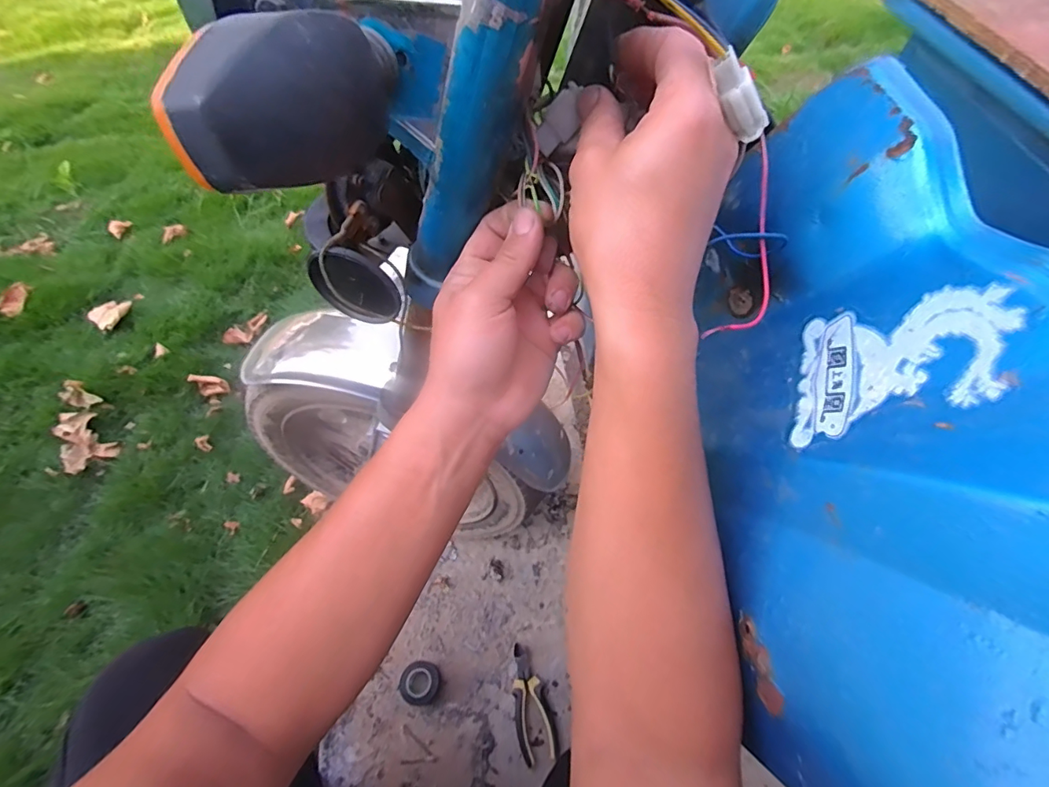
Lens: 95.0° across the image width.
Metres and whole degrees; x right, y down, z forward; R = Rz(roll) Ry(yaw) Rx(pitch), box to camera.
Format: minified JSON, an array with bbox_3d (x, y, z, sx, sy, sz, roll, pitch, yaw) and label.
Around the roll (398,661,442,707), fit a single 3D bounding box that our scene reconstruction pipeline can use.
[{"bbox_3d":[-0.158,0.438,0.729,0.057,0.023,0.058,0,58,1],"label":"roll"}]

